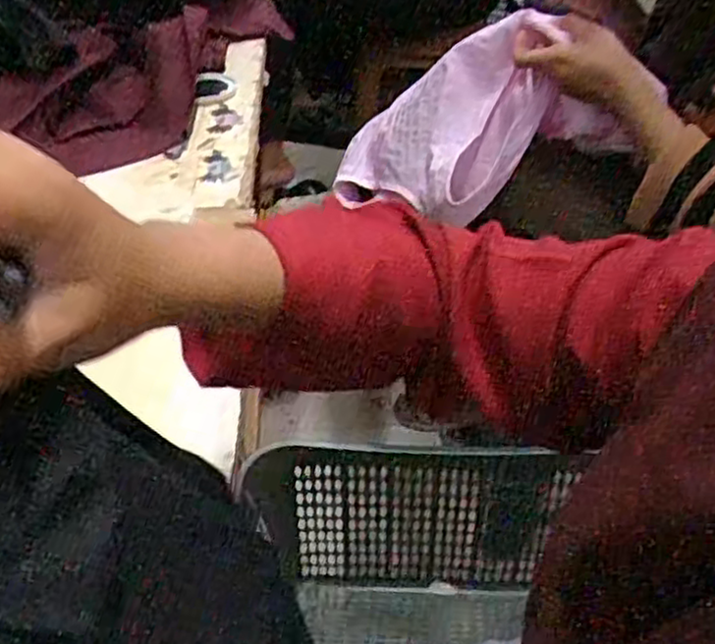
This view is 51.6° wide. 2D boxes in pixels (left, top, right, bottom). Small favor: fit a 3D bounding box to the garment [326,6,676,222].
[{"bbox_3d":[0.124,-0.232,0.891,0.431,0.171,0.140,-11,30,39],"label":"garment"}]

